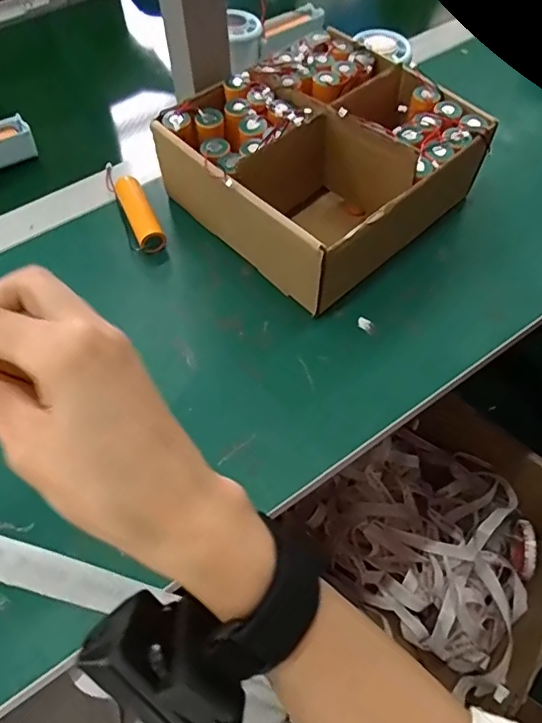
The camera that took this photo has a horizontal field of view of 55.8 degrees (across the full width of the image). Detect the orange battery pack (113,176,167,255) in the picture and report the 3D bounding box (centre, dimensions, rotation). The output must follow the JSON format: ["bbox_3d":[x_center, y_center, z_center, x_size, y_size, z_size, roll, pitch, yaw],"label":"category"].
[{"bbox_3d":[-0.111,-0.126,0.429,0.023,0.016,0.084,-22,63,-13],"label":"orange battery pack"}]

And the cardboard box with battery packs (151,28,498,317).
[{"bbox_3d":[0.038,-0.161,0.412,0.197,0.087,0.179,-39,68,-21],"label":"cardboard box with battery packs"}]

